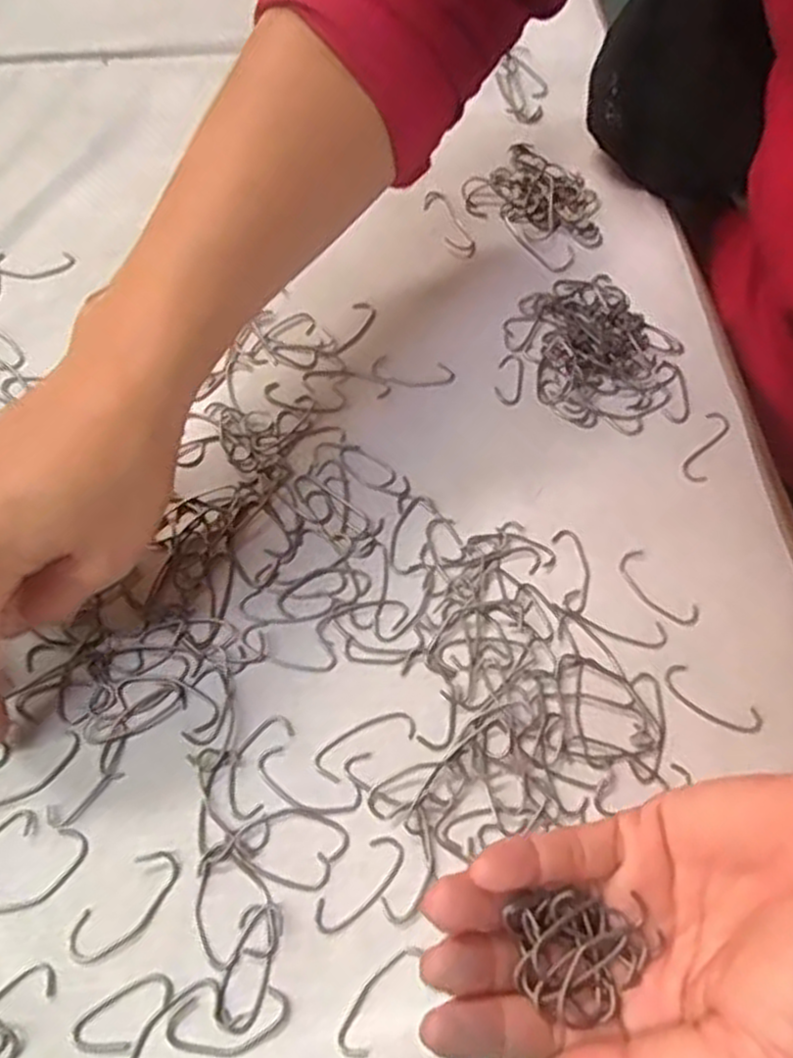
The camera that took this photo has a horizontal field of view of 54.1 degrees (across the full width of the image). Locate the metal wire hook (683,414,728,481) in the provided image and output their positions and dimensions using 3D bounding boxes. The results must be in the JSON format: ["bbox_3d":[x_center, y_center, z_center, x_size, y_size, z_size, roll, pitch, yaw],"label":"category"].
[{"bbox_3d":[0.134,-0.036,0.335,0.011,0.004,0.037,27,67,11],"label":"metal wire hook"}]

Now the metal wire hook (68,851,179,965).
[{"bbox_3d":[-0.090,0.125,0.256,0.018,0.004,0.041,40,70,16],"label":"metal wire hook"}]

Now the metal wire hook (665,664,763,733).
[{"bbox_3d":[0.117,0.064,0.289,0.037,0.004,0.014,33,68,13],"label":"metal wire hook"}]

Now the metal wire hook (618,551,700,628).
[{"bbox_3d":[0.104,0.024,0.308,0.014,0.004,0.037,-37,71,-17],"label":"metal wire hook"}]

